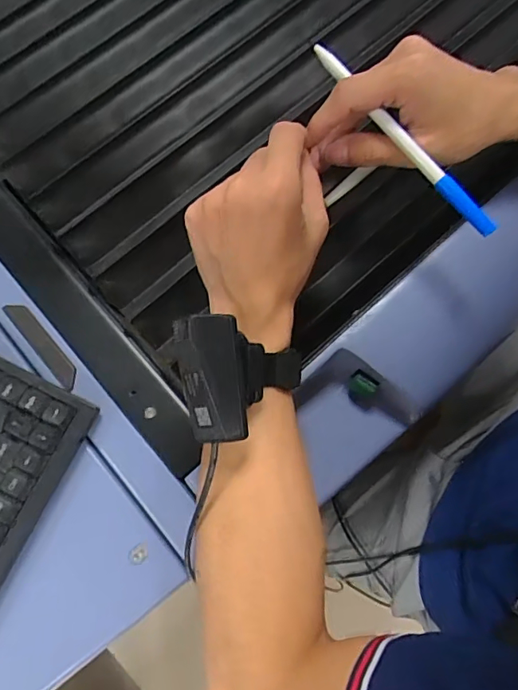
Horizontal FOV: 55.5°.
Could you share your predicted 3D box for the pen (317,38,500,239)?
[{"bbox_3d":[0.093,-0.135,0.322,0.009,0.015,0.167,-39,83,-8],"label":"pen"}]

